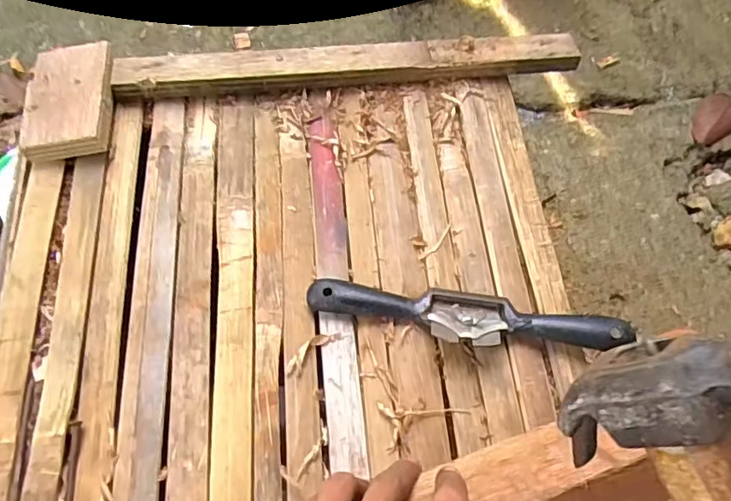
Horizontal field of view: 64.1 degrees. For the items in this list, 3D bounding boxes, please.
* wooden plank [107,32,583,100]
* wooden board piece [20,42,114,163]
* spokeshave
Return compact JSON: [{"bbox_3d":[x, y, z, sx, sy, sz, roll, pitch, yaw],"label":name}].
[{"bbox_3d":[-0.010,-0.146,0.459,0.356,0.019,0.032,-6,63,-5],"label":"wooden plank"},{"bbox_3d":[-0.216,-0.110,0.426,0.058,0.015,0.096,-4,63,-4],"label":"wooden board piece"},{"bbox_3d":[0.064,0.043,0.372,0.199,0.021,0.037,9,63,3],"label":"spokeshave"}]

